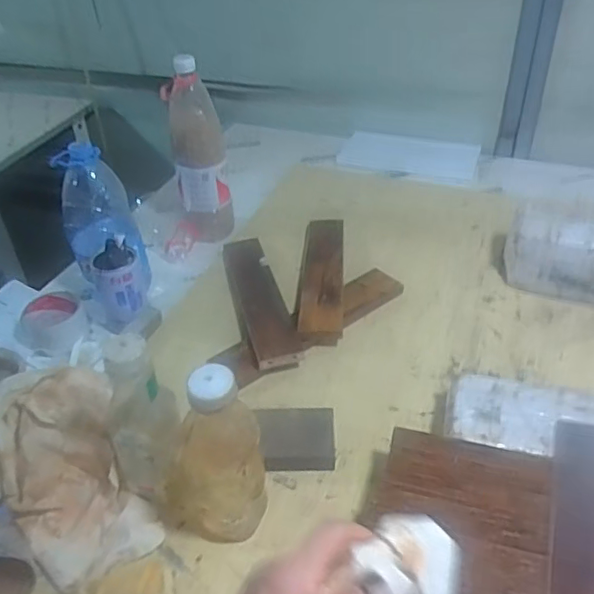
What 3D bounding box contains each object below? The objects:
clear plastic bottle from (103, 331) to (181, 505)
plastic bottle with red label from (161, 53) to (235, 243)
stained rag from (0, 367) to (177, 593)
[{"bbox_3d":[-0.148,0.127,0.566,0.057,0.203,0.058,8,40,13],"label":"clear plastic bottle"},{"bbox_3d":[-0.164,-0.238,0.963,0.088,0.274,0.078,-9,39,-8],"label":"plastic bottle with red label"},{"bbox_3d":[-0.229,0.189,0.588,0.153,0.065,0.252,-28,60,-28],"label":"stained rag"}]

